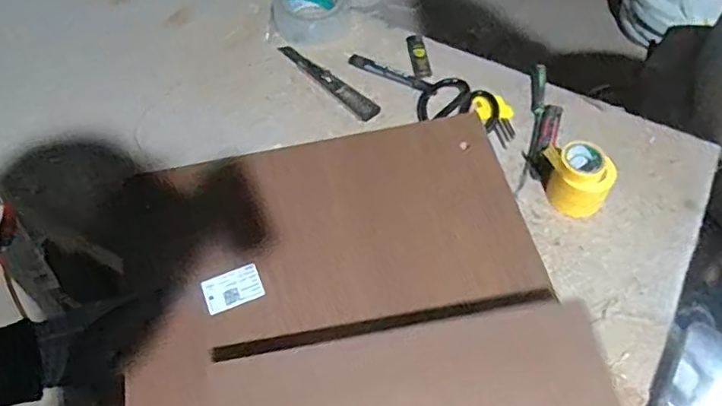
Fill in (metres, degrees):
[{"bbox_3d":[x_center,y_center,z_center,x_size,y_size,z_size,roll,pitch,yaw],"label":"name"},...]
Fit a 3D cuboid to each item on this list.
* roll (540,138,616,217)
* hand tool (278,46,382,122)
[{"bbox_3d":[0.253,-0.029,0.693,0.066,0.068,0.070,1,57,-1],"label":"roll"},{"bbox_3d":[-0.050,-0.176,0.826,0.191,0.019,0.028,38,64,21],"label":"hand tool"}]

